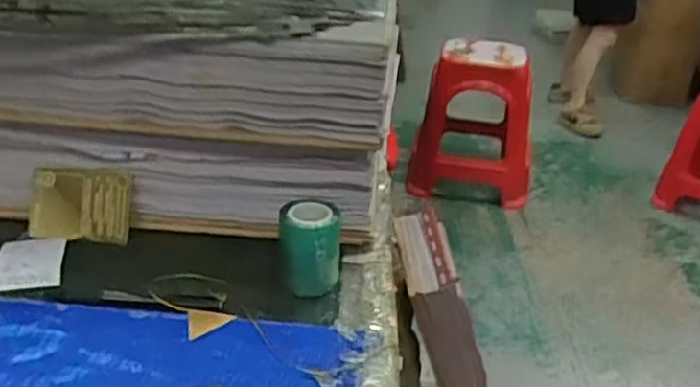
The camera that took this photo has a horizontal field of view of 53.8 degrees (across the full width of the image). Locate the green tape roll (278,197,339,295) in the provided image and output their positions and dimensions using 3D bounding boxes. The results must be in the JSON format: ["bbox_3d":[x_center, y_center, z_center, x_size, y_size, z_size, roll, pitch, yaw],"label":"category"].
[{"bbox_3d":[-0.033,0.040,0.564,0.049,0.064,0.058,1,28,-3],"label":"green tape roll"}]

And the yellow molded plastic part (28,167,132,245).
[{"bbox_3d":[-0.239,0.008,0.610,0.089,0.065,0.010,6,9,0],"label":"yellow molded plastic part"}]

